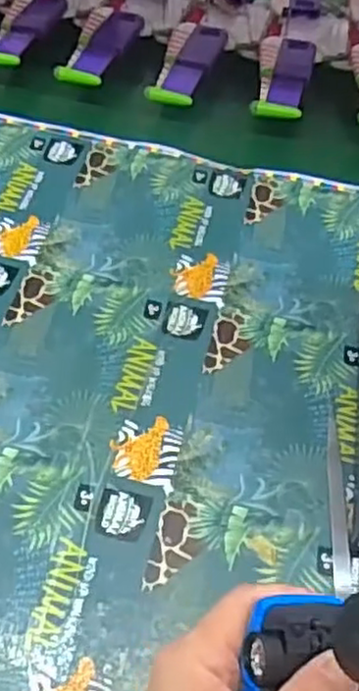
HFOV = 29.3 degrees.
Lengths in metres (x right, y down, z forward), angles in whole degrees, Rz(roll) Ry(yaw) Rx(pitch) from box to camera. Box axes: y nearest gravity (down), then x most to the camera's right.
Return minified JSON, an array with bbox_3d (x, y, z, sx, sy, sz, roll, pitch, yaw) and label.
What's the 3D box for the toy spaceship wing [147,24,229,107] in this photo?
[{"bbox_3d":[0.007,-0.256,0.624,0.048,0.012,0.115,16,53,8],"label":"toy spaceship wing"}]

